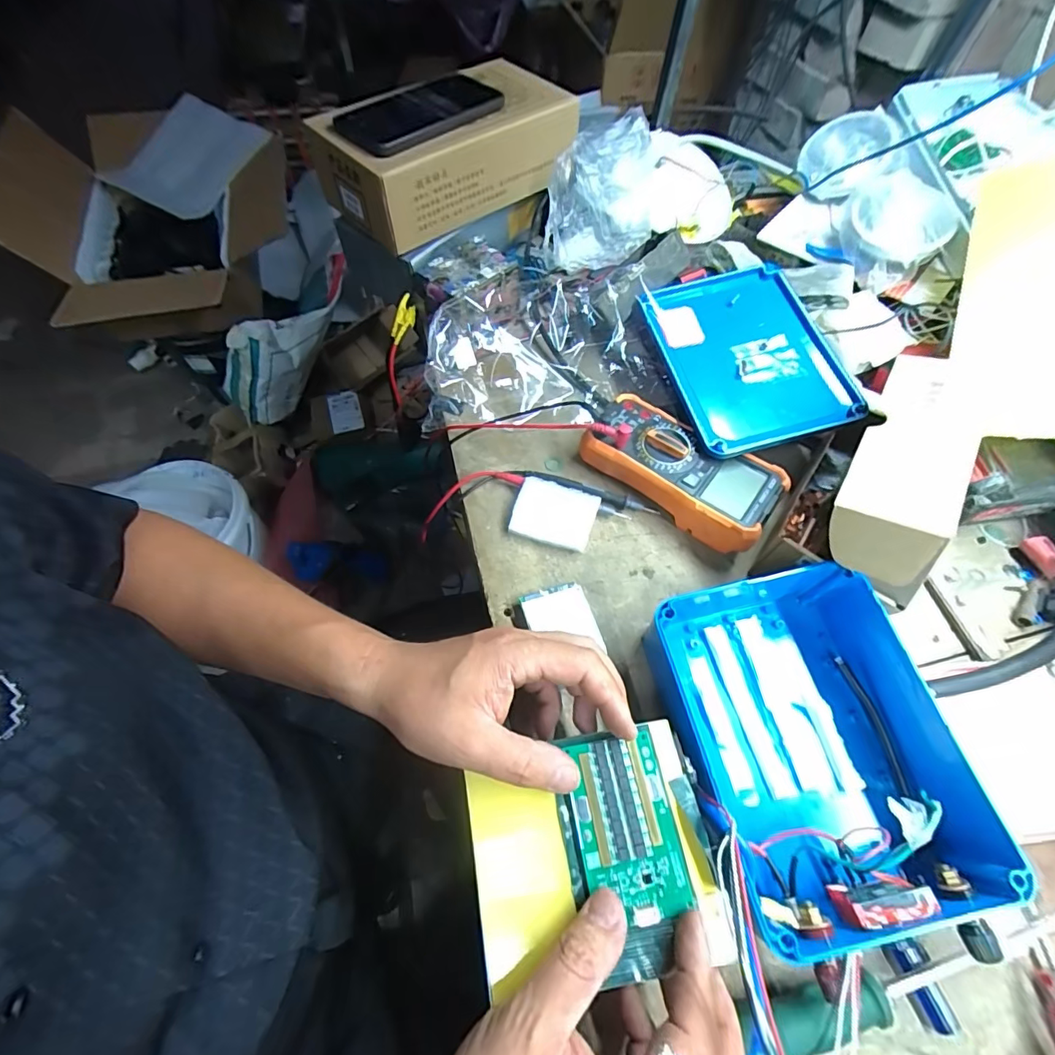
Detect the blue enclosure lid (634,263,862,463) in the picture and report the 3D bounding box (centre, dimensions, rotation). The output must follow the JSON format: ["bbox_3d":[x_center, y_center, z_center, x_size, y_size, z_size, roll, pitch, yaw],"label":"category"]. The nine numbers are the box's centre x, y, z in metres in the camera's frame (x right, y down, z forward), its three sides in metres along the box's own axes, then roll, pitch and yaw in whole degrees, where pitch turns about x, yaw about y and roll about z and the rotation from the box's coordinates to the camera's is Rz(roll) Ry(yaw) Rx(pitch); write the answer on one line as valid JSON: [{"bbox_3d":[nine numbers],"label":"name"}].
[{"bbox_3d":[0.207,-0.166,0.459,0.148,0.017,0.197,-18,69,1],"label":"blue enclosure lid"}]

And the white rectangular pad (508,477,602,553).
[{"bbox_3d":[0.024,-0.012,0.431,0.070,0.012,0.056,17,76,5],"label":"white rectangular pad"}]

